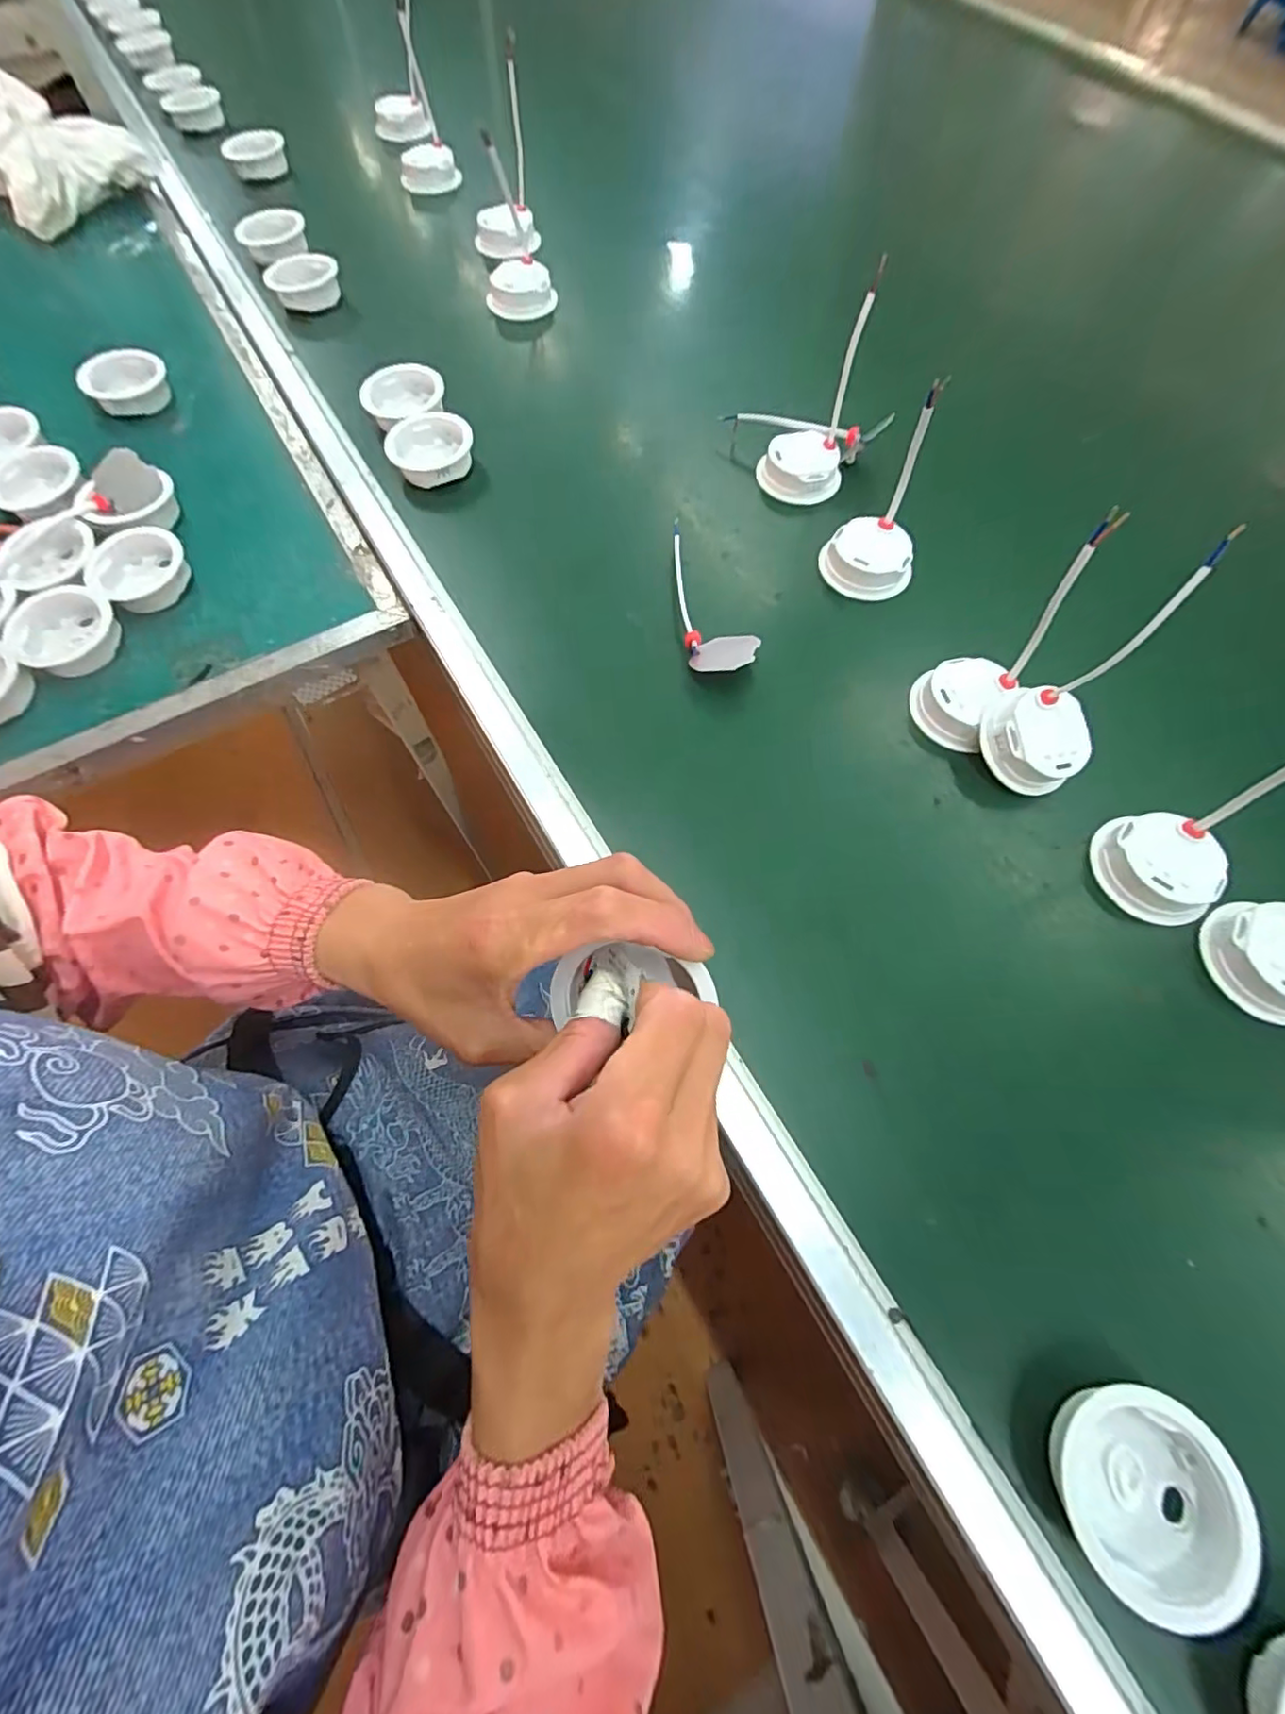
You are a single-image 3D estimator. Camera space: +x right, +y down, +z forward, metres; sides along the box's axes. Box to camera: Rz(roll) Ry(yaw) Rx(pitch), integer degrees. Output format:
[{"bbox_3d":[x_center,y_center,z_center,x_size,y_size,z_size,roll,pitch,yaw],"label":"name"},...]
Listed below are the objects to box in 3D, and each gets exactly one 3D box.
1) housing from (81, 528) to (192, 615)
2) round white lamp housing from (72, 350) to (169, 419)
[{"bbox_3d":[-0.392,-0.225,0.470,0.066,0.027,0.067,0,66,-1],"label":"housing"},{"bbox_3d":[-0.478,-0.439,0.558,0.069,0.029,0.055,-35,71,-15],"label":"round white lamp housing"}]

